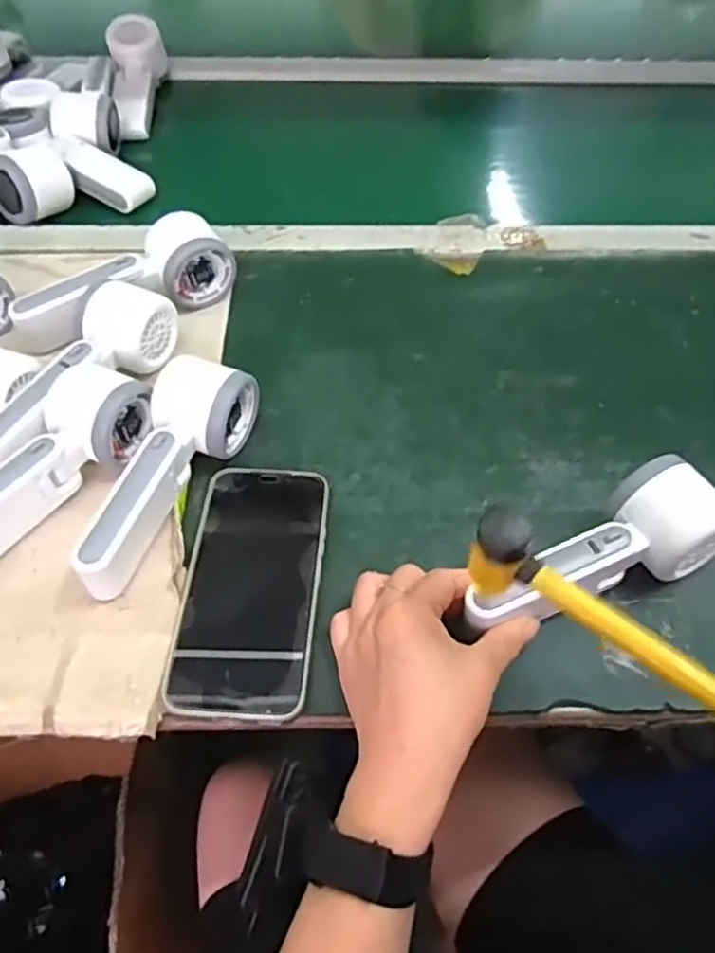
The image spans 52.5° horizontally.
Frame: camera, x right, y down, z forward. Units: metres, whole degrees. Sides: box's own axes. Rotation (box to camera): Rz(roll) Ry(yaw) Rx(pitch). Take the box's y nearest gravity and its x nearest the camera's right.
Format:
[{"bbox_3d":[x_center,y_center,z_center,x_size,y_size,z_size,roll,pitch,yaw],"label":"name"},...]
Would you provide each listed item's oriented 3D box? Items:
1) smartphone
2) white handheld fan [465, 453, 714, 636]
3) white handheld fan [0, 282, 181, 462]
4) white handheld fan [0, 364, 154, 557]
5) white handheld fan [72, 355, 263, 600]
[{"bbox_3d":[-0.061,0.058,0.428,0.079,0.012,0.169,3,51,1],"label":"smartphone"},{"bbox_3d":[0.132,0.046,0.409,0.160,0.041,0.057,-23,55,-15],"label":"white handheld fan"},{"bbox_3d":[-0.189,-0.070,0.498,0.057,0.050,0.170,20,53,15],"label":"white handheld fan"},{"bbox_3d":[-0.197,-0.002,0.451,0.058,0.045,0.164,23,54,17],"label":"white handheld fan"},{"bbox_3d":[-0.123,-0.005,0.449,0.052,0.050,0.165,19,53,14],"label":"white handheld fan"}]

